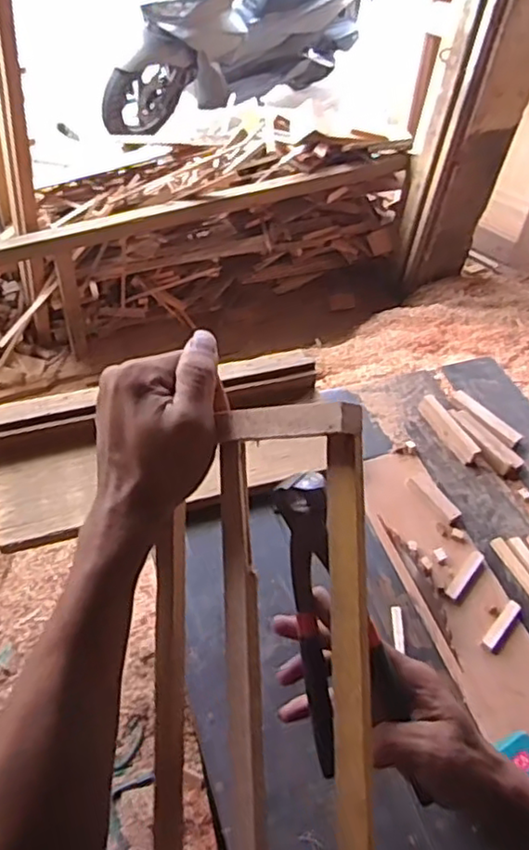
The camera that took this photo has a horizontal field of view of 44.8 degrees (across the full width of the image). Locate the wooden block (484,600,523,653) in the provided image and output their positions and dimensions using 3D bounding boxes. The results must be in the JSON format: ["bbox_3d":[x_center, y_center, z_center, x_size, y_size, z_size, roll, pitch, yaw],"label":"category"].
[{"bbox_3d":[0.325,0.272,0.869,0.022,0.011,0.081,37,56,23],"label":"wooden block"}]

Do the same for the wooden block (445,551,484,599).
[{"bbox_3d":[0.286,0.211,0.912,0.017,0.010,0.092,36,55,22],"label":"wooden block"}]

